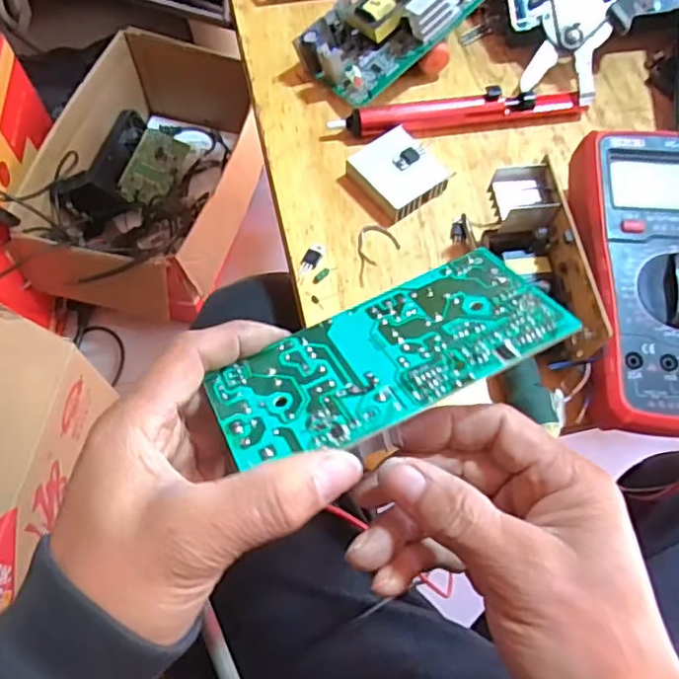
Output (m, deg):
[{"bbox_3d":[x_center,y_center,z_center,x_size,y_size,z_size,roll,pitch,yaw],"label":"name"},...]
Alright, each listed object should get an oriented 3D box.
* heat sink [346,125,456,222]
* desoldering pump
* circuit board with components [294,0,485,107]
[{"bbox_3d":[0.040,-0.113,0.419,0.049,0.019,0.051,-35,70,-15],"label":"heat sink"},{"bbox_3d":[0.086,-0.162,0.443,0.177,0.025,0.022,-10,66,-5],"label":"desoldering pump"},{"bbox_3d":[0.035,-0.227,0.448,0.120,0.036,0.068,-42,70,1],"label":"circuit board with components"}]

